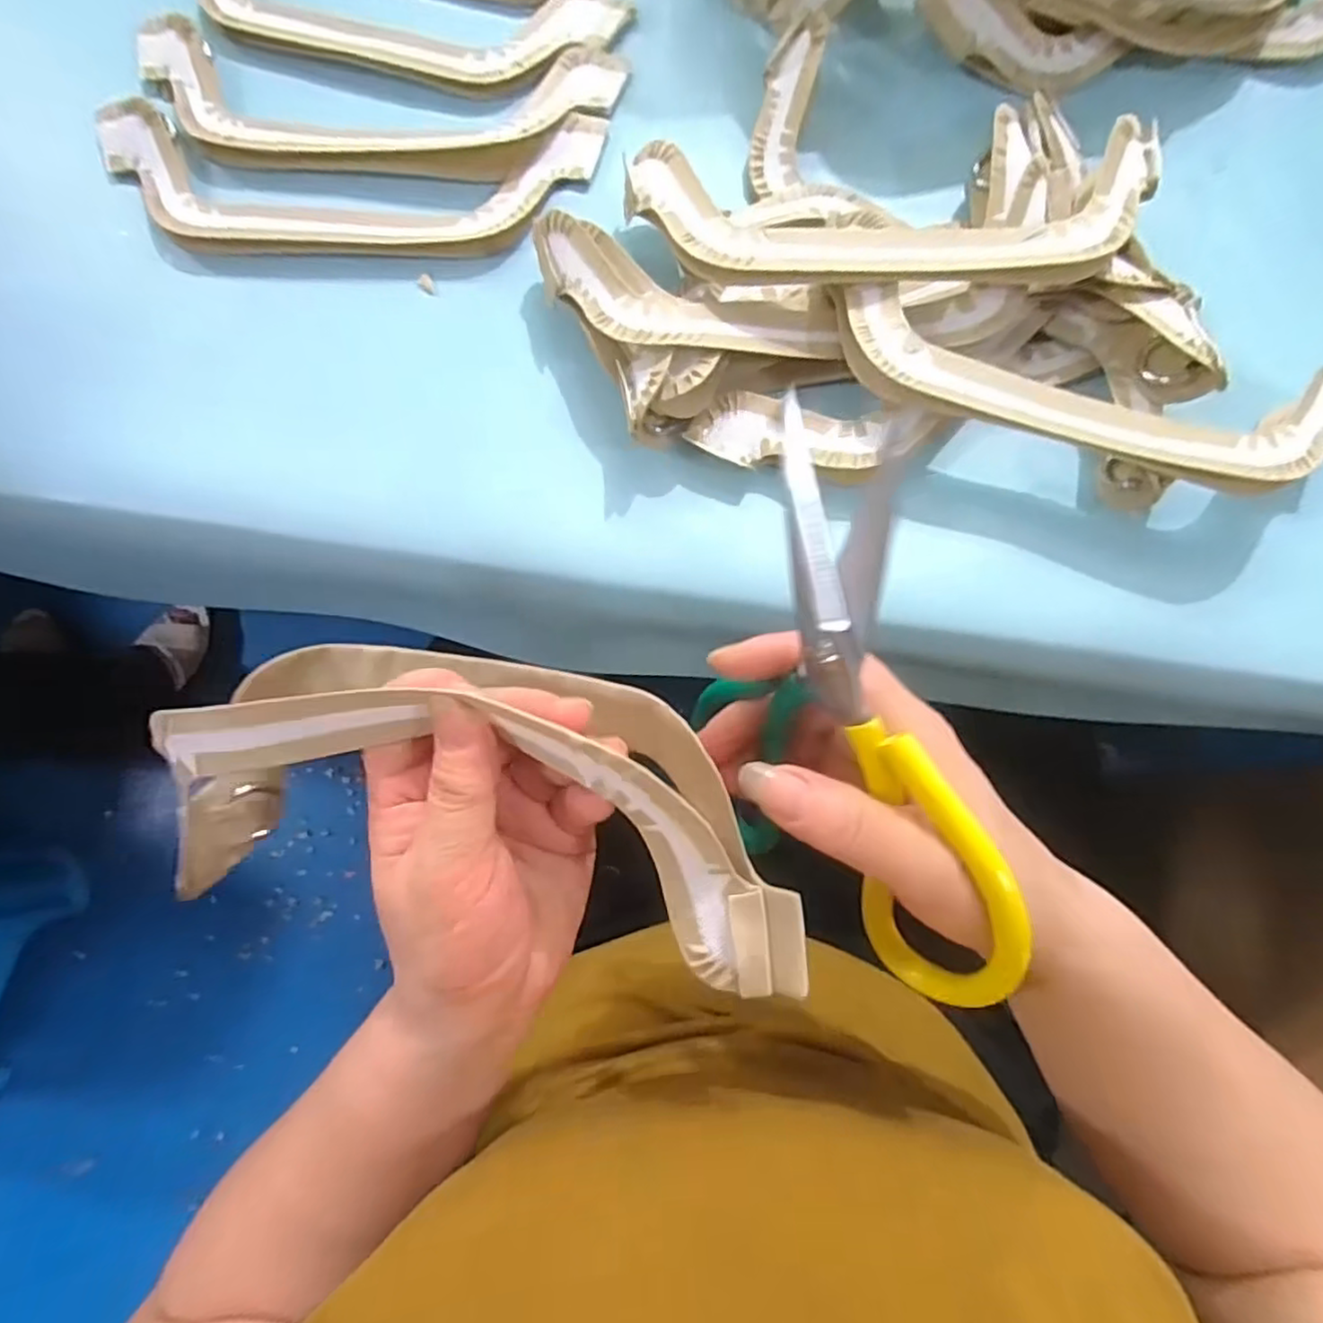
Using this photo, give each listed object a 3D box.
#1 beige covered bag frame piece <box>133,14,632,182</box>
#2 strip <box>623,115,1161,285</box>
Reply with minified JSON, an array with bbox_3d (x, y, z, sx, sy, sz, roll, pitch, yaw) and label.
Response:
[{"bbox_3d":[-0.155,-0.303,0.364,0.263,0.012,0.086,5,81,3],"label":"beige covered bag frame piece"},{"bbox_3d":[0.107,-0.208,0.310,0.245,0.017,0.082,0,80,2],"label":"strip"}]

